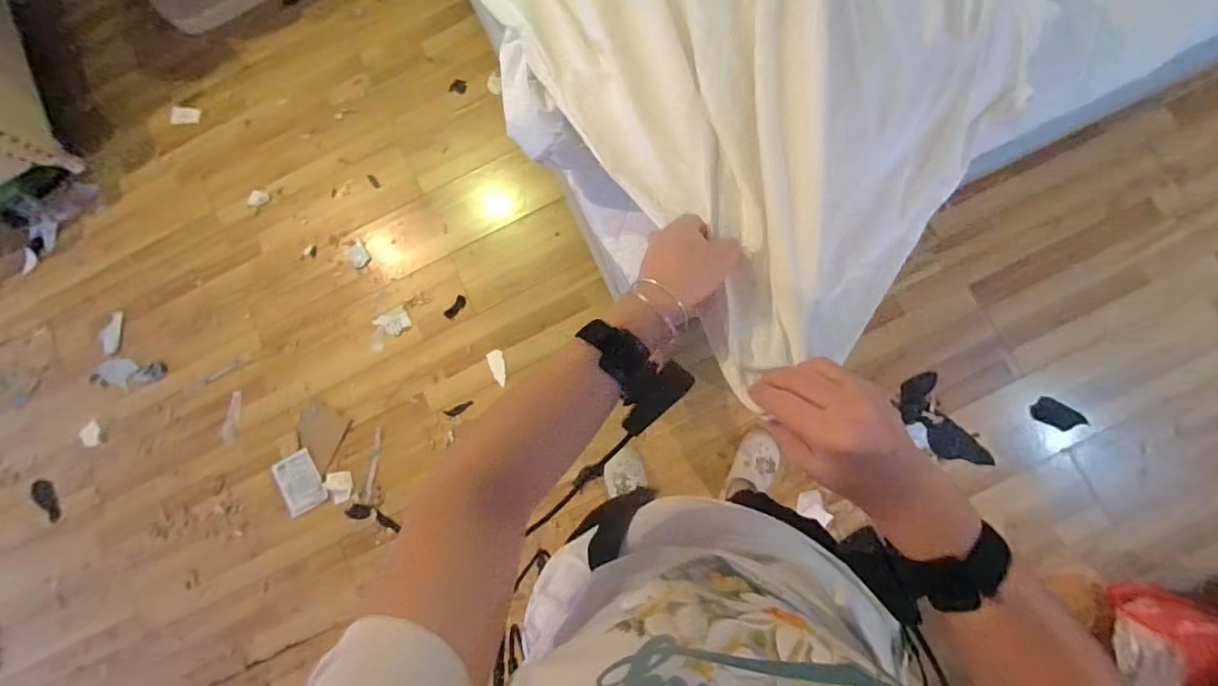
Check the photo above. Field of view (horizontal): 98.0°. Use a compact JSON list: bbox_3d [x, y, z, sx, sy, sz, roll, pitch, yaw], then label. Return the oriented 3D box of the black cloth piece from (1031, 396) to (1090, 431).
[{"bbox_3d":[1.194,0.195,1.407,0.128,0.010,0.073,33,89,17],"label":"black cloth piece"}]

